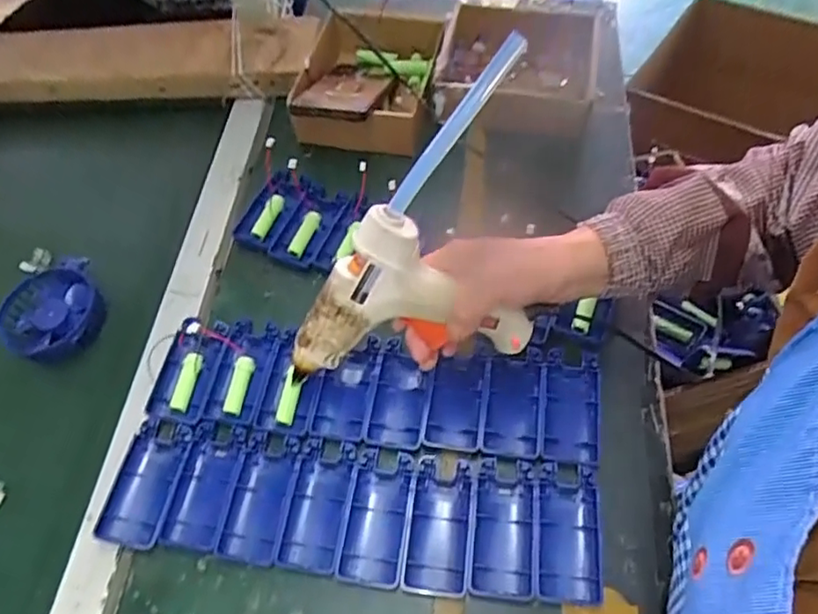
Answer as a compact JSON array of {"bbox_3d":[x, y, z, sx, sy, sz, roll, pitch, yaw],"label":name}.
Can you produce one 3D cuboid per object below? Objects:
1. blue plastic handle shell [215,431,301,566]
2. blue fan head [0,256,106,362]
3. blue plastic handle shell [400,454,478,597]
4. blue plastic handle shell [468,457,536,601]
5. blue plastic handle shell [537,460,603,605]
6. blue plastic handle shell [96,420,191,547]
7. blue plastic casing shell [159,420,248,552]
[{"bbox_3d":[-0.112,0.144,0.461,0.047,0.014,0.092,7,59,10],"label":"blue plastic handle shell"},{"bbox_3d":[-0.328,0.000,0.561,0.085,0.030,0.096,5,59,9],"label":"blue fan head"},{"bbox_3d":[0.023,0.157,0.440,0.046,0.013,0.094,4,59,9],"label":"blue plastic handle shell"},{"bbox_3d":[0.068,0.158,0.436,0.043,0.013,0.093,3,59,8],"label":"blue plastic handle shell"},{"bbox_3d":[0.114,0.160,0.433,0.042,0.013,0.094,3,59,8],"label":"blue plastic handle shell"},{"bbox_3d":[-0.203,0.135,0.471,0.050,0.016,0.094,6,59,10],"label":"blue plastic handle shell"},{"bbox_3d":[-0.156,0.136,0.468,0.043,0.014,0.093,5,59,9],"label":"blue plastic casing shell"}]

